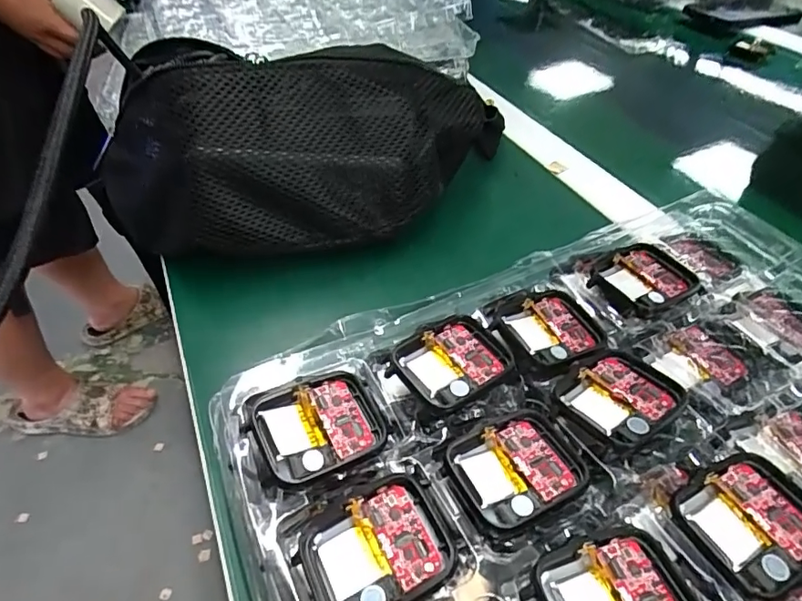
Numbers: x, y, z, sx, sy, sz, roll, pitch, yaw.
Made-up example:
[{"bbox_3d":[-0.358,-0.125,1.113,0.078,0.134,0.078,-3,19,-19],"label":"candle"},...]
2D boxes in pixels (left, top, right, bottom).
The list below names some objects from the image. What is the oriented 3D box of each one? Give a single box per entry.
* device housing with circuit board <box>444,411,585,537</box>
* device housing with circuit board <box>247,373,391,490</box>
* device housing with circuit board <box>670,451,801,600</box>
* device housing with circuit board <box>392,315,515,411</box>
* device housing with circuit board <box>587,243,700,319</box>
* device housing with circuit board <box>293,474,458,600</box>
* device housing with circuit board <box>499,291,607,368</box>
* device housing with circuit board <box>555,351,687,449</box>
[{"bbox_3d":[0.041,0.059,0.183,0.045,0.005,0.036,-19,48,-19],"label":"device housing with circuit board"},{"bbox_3d":[-0.029,0.043,0.187,0.045,0.009,0.039,-21,49,-21],"label":"device housing with circuit board"},{"bbox_3d":[0.116,0.072,0.169,0.044,0.005,0.037,-18,48,-19],"label":"device housing with circuit board"},{"bbox_3d":[0.021,0.025,0.211,0.041,0.006,0.036,-25,50,-24],"label":"device housing with circuit board"},{"bbox_3d":[0.116,-0.009,0.247,0.046,0.008,0.036,-20,48,-20],"label":"device housing with circuit board"},{"bbox_3d":[-0.008,0.078,0.160,0.043,0.010,0.038,-19,47,-18],"label":"device housing with circuit board"},{"bbox_3d":[0.068,0.013,0.228,0.043,0.007,0.038,-16,47,-17],"label":"device housing with circuit board"},{"bbox_3d":[0.085,0.037,0.198,0.043,0.010,0.036,-26,50,-25],"label":"device housing with circuit board"}]

